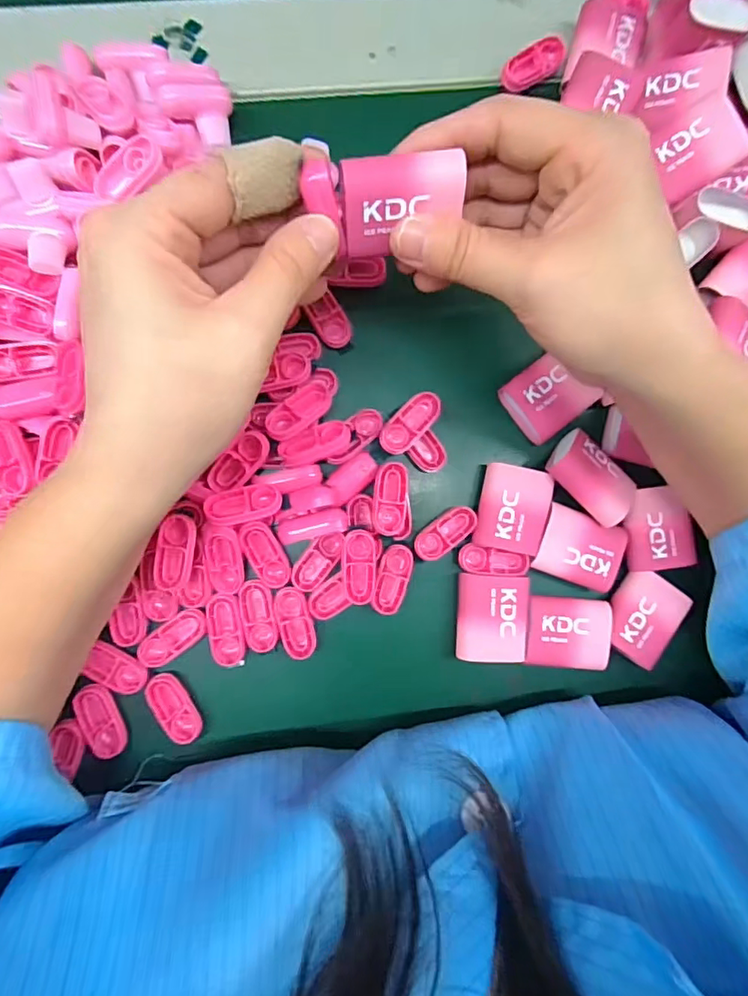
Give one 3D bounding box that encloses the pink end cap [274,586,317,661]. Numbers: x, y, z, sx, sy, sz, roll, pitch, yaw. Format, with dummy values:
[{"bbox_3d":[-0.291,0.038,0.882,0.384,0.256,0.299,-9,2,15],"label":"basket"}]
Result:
[{"bbox_3d":[-0.038,0.060,0.252,0.016,0.004,0.034,-17,91,-5],"label":"pink end cap"}]

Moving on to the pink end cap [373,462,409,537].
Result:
[{"bbox_3d":[0.008,0.001,0.252,0.016,0.012,0.034,5,89,-5],"label":"pink end cap"}]

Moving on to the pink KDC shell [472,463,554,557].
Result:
[{"bbox_3d":[0.070,0.006,0.260,0.034,0.010,0.041,10,89,-4],"label":"pink KDC shell"}]

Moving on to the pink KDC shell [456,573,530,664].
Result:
[{"bbox_3d":[0.059,0.059,0.259,0.033,0.011,0.042,3,89,-5],"label":"pink KDC shell"}]

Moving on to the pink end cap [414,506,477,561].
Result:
[{"bbox_3d":[0.036,0.017,0.261,0.034,0.004,0.015,-37,93,-4],"label":"pink end cap"}]

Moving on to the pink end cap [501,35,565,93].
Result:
[{"bbox_3d":[0.081,-0.221,0.268,0.032,0.008,0.015,-27,92,-4],"label":"pink end cap"}]

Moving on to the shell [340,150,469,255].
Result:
[{"bbox_3d":[0.009,-0.104,0.186,0.040,0.015,0.031,-6,134,-3],"label":"shell"}]

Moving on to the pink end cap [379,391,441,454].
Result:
[{"bbox_3d":[0.017,-0.036,0.253,0.016,0.011,0.034,43,87,-3],"label":"pink end cap"}]

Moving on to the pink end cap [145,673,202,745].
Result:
[{"bbox_3d":[-0.094,0.099,0.247,0.014,0.005,0.034,-34,92,-4],"label":"pink end cap"}]

